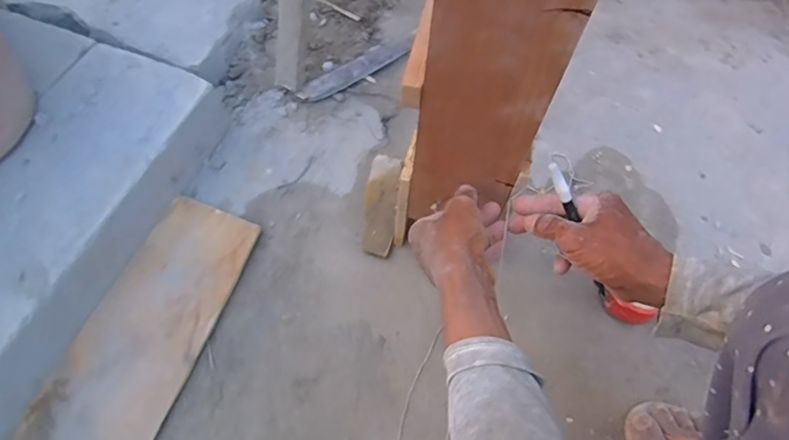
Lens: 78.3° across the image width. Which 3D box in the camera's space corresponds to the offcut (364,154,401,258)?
[{"bbox_3d":[-0.018,-0.025,0.694,0.045,0.017,0.164,7,61,0],"label":"offcut"}]

